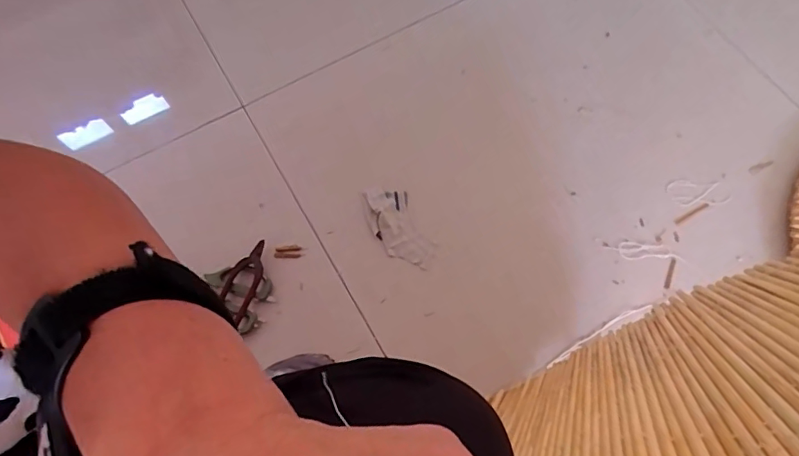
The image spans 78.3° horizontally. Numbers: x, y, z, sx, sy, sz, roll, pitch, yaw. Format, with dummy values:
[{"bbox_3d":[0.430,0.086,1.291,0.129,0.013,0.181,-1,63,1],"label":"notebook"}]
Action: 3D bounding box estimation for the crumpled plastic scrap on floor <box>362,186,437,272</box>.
[{"bbox_3d":[-0.002,-0.003,0.776,0.071,0.022,0.152,-27,69,-10],"label":"crumpled plastic scrap on floor"}]

